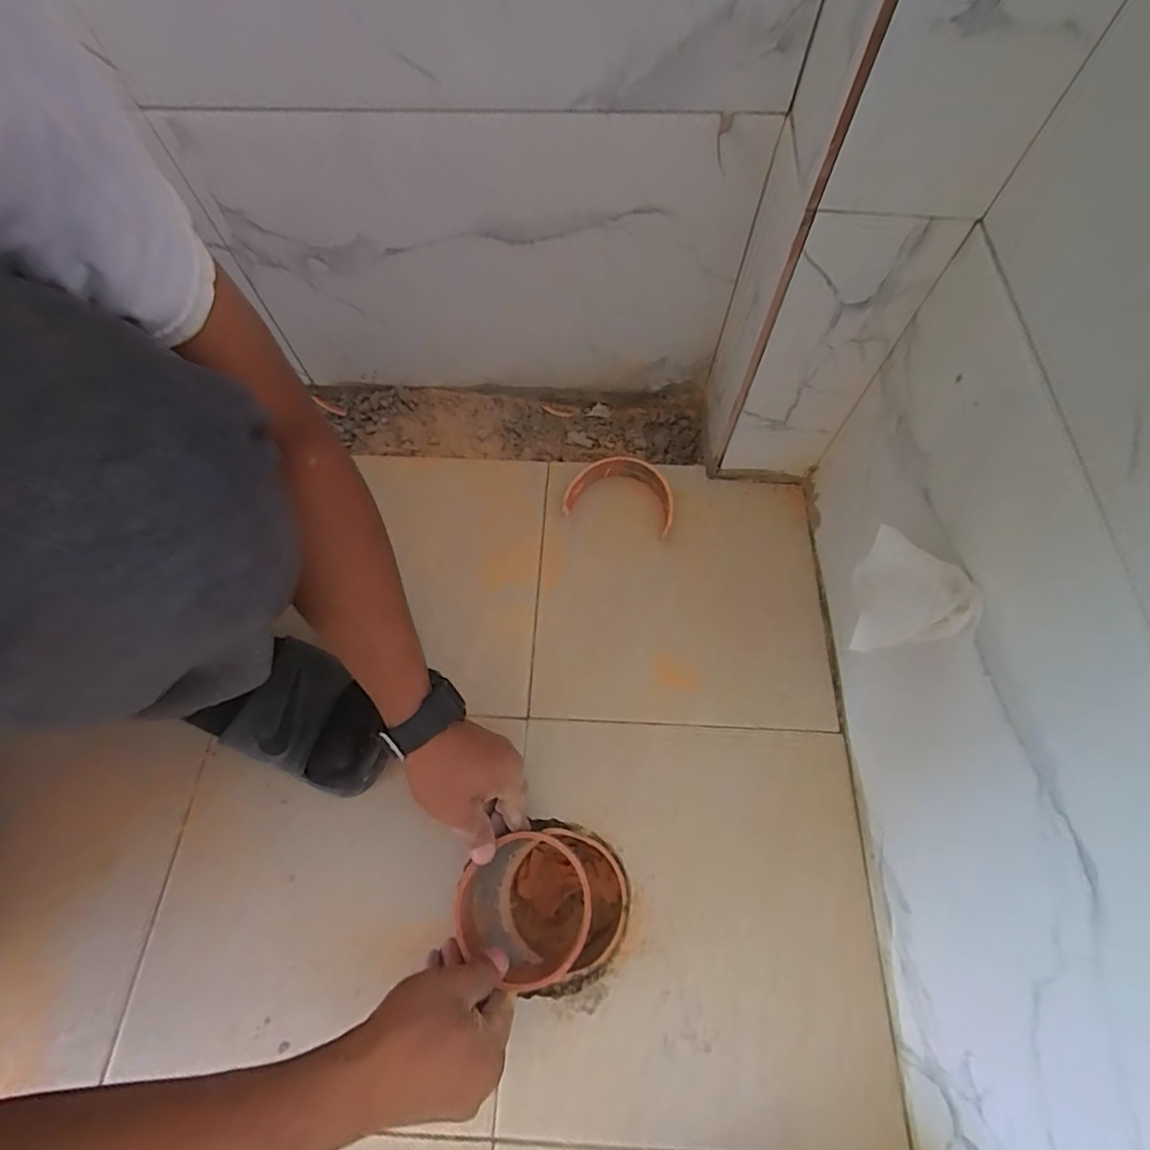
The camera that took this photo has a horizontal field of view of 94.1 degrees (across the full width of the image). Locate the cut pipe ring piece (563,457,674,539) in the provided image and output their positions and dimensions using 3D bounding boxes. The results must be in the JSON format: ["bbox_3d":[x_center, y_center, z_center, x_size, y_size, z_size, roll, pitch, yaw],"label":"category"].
[{"bbox_3d":[0.051,-0.088,0.591,0.118,0.042,0.071,12,67,5],"label":"cut pipe ring piece"}]

